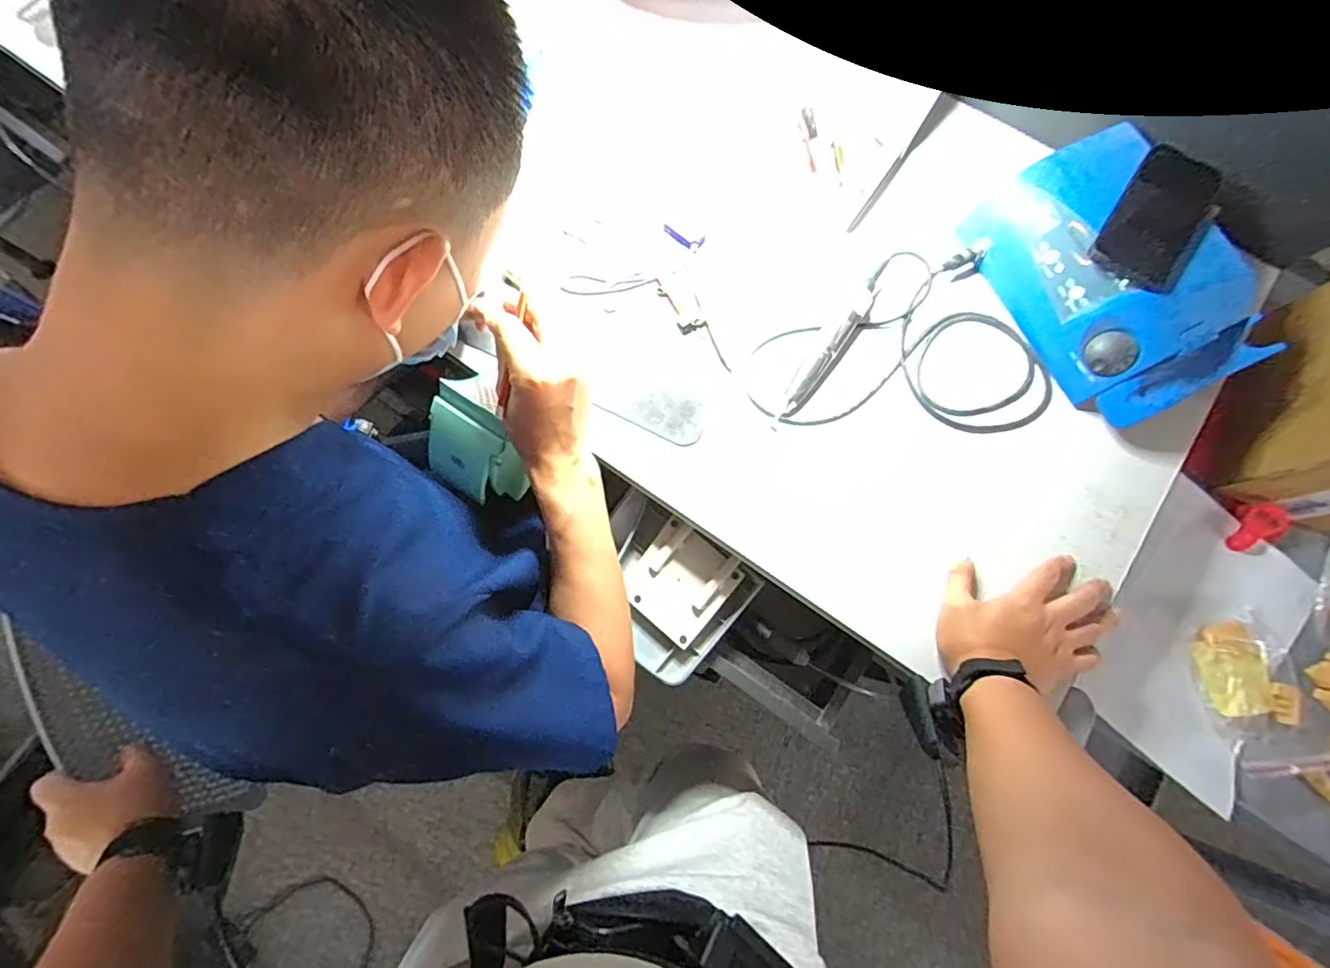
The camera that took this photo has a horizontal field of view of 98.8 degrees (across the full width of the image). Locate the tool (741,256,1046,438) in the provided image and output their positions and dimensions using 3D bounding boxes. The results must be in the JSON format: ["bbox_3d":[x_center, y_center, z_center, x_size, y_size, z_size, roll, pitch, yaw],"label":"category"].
[{"bbox_3d":[0.242,-0.147,0.585,0.310,0.026,0.186,0,76,-1],"label":"tool"}]

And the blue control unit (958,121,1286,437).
[{"bbox_3d":[0.462,-0.212,0.579,0.189,0.083,0.269,-25,78,-7],"label":"blue control unit"}]

